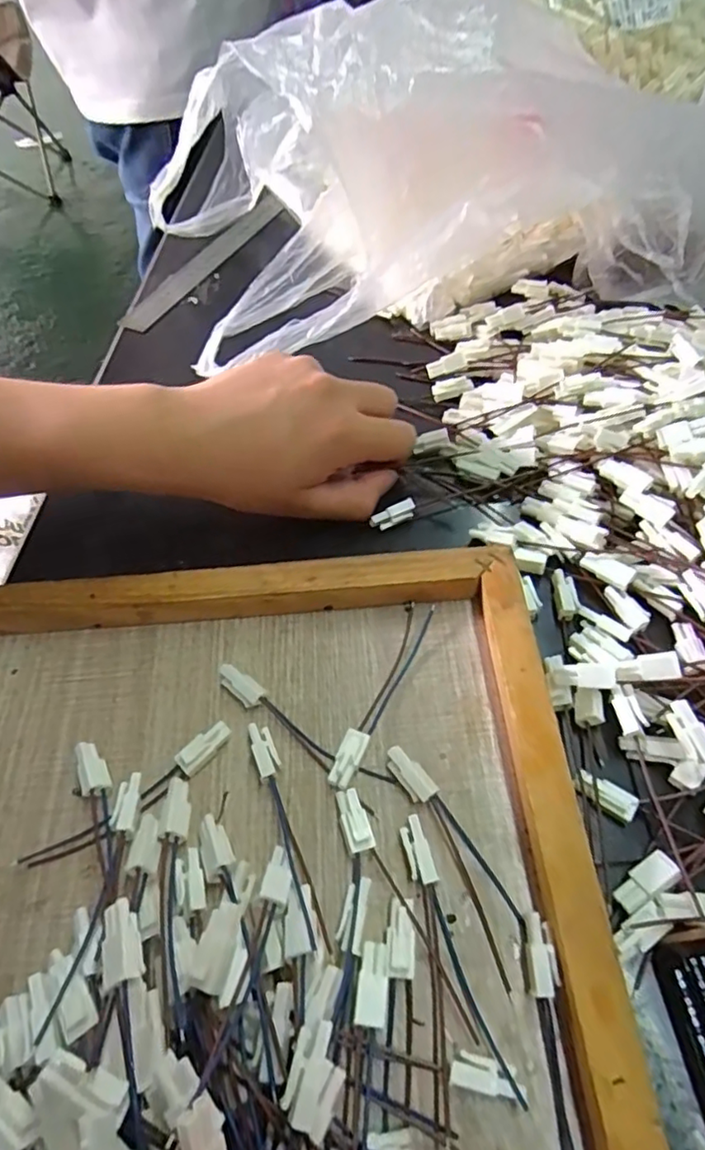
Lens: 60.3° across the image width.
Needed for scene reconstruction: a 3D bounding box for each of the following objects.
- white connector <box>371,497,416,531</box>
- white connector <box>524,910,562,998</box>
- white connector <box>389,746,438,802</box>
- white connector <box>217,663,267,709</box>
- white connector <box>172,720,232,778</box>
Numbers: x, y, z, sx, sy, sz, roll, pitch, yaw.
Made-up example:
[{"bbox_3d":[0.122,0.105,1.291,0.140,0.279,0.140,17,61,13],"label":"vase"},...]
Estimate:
[{"bbox_3d":[0.023,-0.033,0.340,0.026,0.009,0.007,-28,58,-1],"label":"white connector"},{"bbox_3d":[0.067,0.136,0.218,0.011,0.011,0.025,1,56,3],"label":"white connector"},{"bbox_3d":[0.024,0.085,0.256,0.011,0.010,0.025,-31,60,-18],"label":"white connector"},{"bbox_3d":[-0.052,0.052,0.283,0.027,0.010,0.011,36,64,23],"label":"white connector"},{"bbox_3d":[-0.065,0.076,0.267,0.008,0.011,0.026,38,65,24],"label":"white connector"}]

